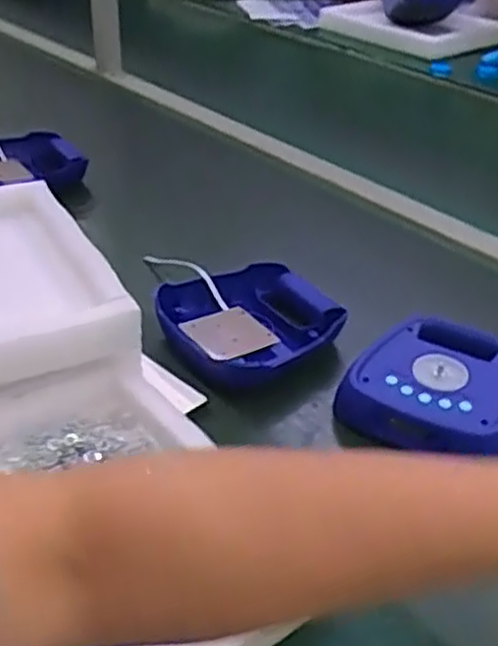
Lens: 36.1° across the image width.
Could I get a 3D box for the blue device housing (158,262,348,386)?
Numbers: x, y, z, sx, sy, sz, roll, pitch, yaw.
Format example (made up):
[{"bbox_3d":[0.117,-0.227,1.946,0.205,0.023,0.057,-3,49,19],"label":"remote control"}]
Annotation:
[{"bbox_3d":[0.006,-0.003,0.817,0.180,0.044,0.166,-22,44,-34],"label":"blue device housing"}]

